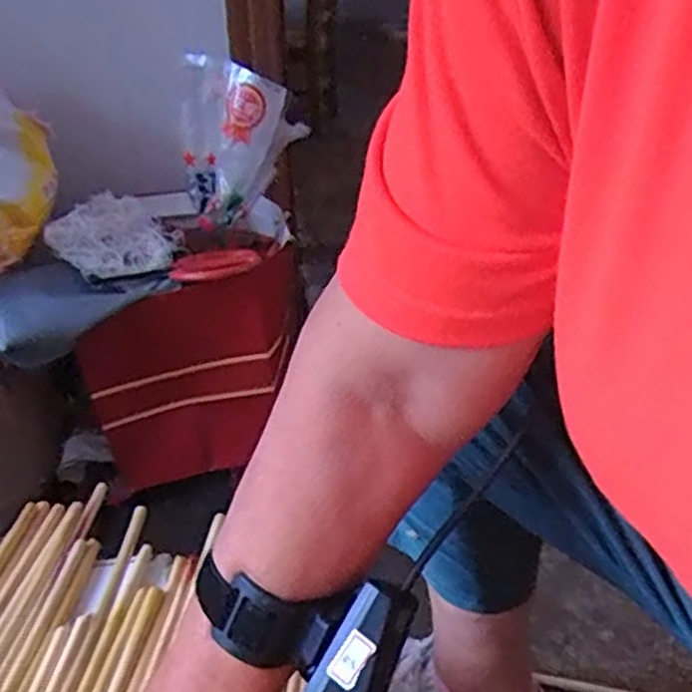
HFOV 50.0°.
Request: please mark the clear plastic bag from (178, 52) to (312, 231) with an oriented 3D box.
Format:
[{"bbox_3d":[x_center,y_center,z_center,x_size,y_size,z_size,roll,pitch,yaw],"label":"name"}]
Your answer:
[{"bbox_3d":[-0.109,-0.222,0.781,0.127,0.143,0.111,-6,33,-8],"label":"clear plastic bag"}]

